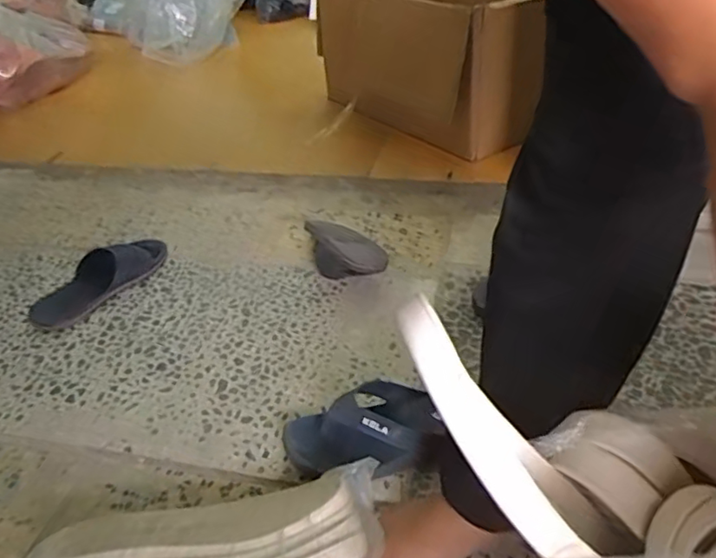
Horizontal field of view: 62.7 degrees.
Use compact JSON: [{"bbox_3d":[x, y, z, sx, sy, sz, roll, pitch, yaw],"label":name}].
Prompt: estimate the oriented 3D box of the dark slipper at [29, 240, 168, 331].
[{"bbox_3d":[-0.425,-0.007,0.975,0.085,0.053,0.248,18,41,27],"label":"dark slipper"}]

